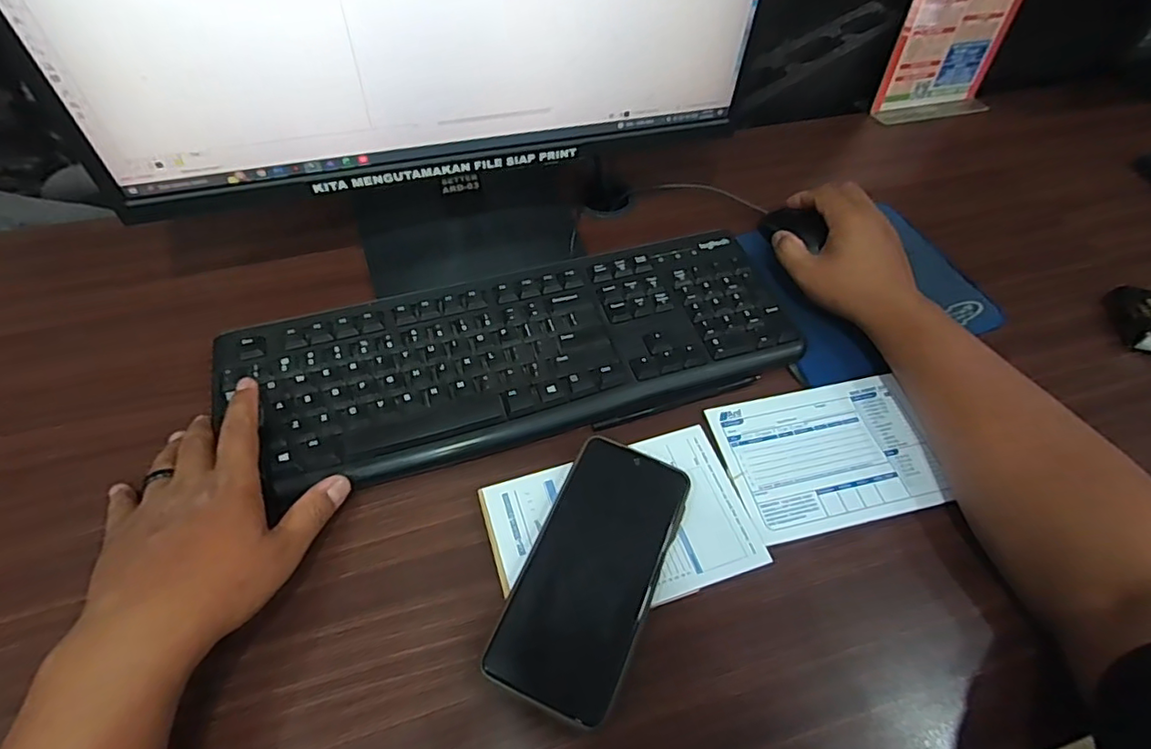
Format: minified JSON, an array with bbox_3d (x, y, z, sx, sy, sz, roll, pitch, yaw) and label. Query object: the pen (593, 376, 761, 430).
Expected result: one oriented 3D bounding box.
[{"bbox_3d":[0.080,0.021,0.443,0.139,0.008,0.006,-15,56,-14],"label":"pen"}]

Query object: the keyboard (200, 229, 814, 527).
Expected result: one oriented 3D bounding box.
[{"bbox_3d":[-0.038,-0.020,0.452,0.419,0.018,0.148,-14,56,-12],"label":"keyboard"}]

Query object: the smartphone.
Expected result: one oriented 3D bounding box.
[{"bbox_3d":[0.012,0.119,0.360,0.076,0.015,0.162,20,55,11],"label":"smartphone"}]

